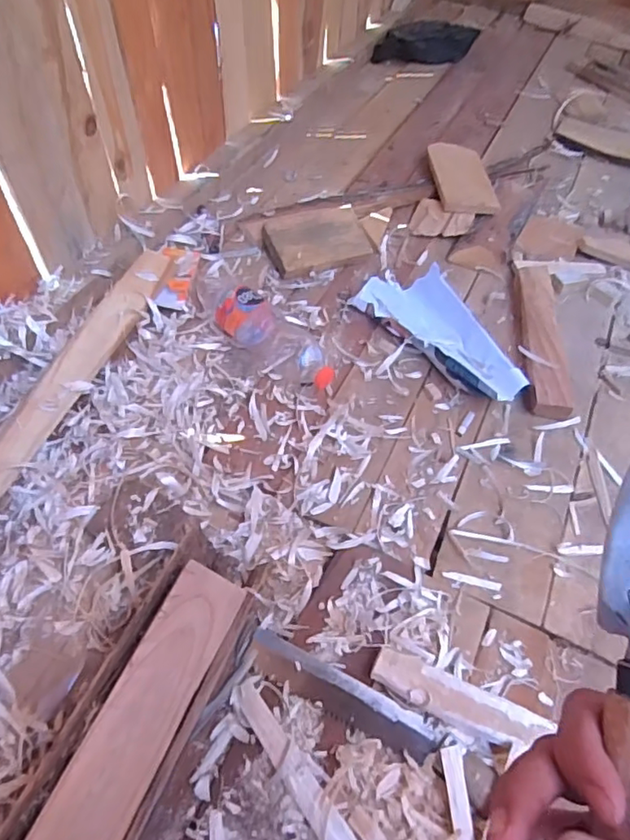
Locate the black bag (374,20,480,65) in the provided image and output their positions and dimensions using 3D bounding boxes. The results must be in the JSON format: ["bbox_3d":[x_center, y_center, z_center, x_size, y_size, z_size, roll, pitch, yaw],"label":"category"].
[{"bbox_3d":[0.271,-0.890,1.349,0.264,0.068,0.080,-12,56,-13],"label":"black bag"}]

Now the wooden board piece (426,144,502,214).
[{"bbox_3d":[0.266,-0.433,1.029,0.104,0.019,0.191,0,57,-8],"label":"wooden board piece"}]

